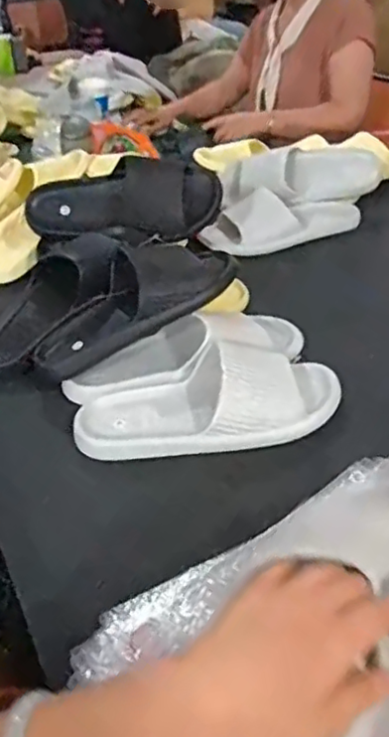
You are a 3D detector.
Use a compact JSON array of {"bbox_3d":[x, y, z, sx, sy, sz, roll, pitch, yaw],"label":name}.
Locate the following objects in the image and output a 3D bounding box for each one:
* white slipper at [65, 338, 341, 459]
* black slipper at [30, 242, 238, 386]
[{"bbox_3d":[0.016,0.028,0.643,0.286,0.069,0.102,-7,37,-5],"label":"white slipper"},{"bbox_3d":[-0.076,-0.073,0.724,0.263,0.082,0.086,-33,41,-1],"label":"black slipper"}]

